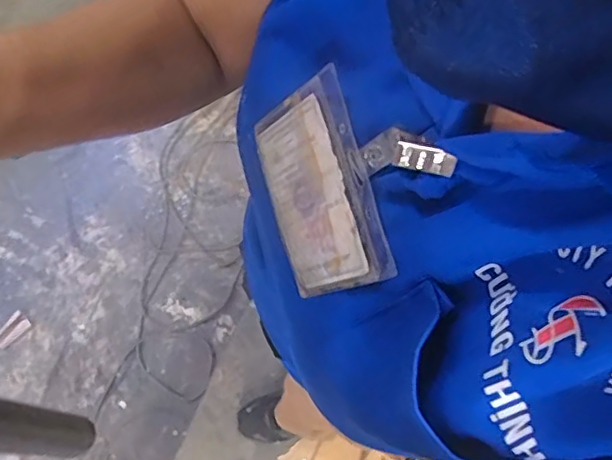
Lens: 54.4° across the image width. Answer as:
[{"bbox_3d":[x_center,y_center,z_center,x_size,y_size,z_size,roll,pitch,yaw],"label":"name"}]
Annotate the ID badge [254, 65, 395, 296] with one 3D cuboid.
[{"bbox_3d":[0.004,-0.019,0.299,0.004,0.081,0.100,-13,84,-35],"label":"ID badge"}]

